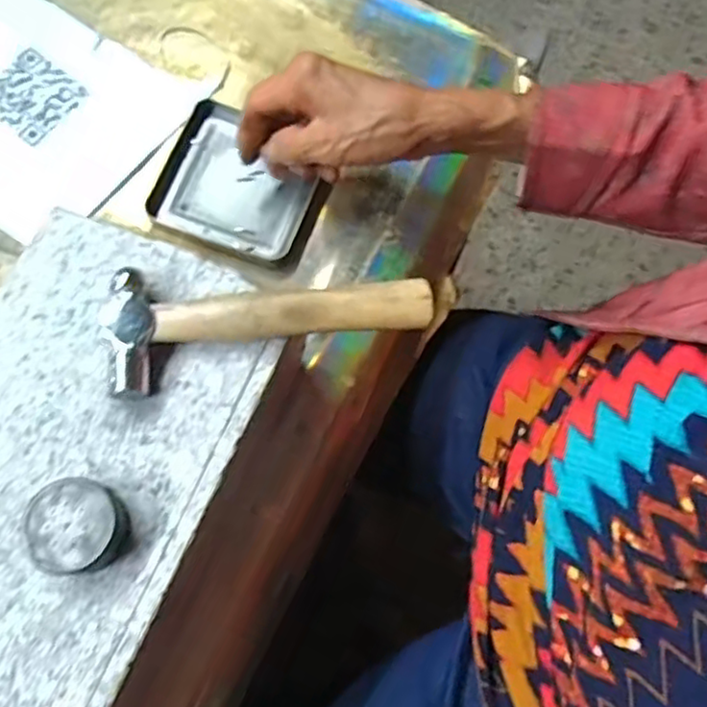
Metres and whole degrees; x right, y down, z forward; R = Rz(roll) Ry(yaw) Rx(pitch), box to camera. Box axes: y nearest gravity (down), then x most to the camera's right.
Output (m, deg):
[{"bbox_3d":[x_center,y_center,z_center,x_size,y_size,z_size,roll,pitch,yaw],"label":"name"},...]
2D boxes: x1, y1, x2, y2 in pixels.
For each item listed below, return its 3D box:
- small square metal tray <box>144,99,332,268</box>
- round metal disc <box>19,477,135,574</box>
[{"bbox_3d":[-0.072,-0.112,0.436,0.106,0.015,0.093,19,68,7],"label":"small square metal tray"},{"bbox_3d":[-0.116,0.073,0.281,0.038,0.022,0.037,0,71,-1],"label":"round metal disc"}]

